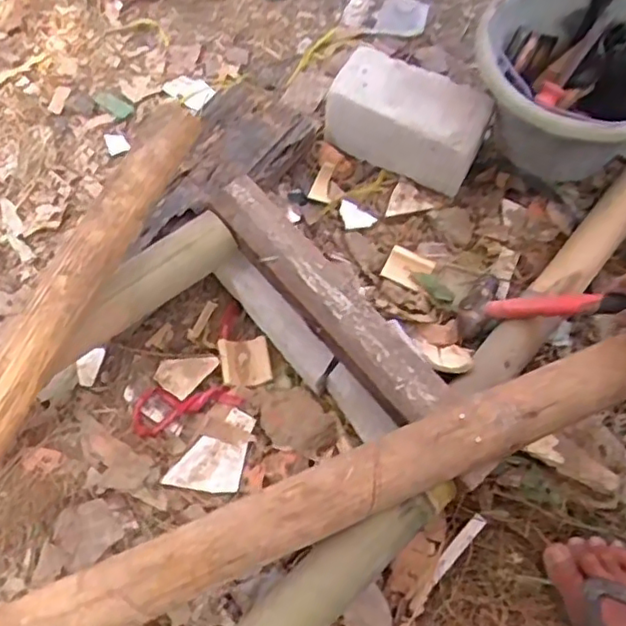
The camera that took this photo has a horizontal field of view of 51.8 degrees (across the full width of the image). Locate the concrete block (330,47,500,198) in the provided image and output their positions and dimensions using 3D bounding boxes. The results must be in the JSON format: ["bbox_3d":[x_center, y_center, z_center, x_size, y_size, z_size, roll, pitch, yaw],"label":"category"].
[{"bbox_3d":[0.125,-0.257,0.852,0.202,0.111,0.098,23,65,8],"label":"concrete block"}]

